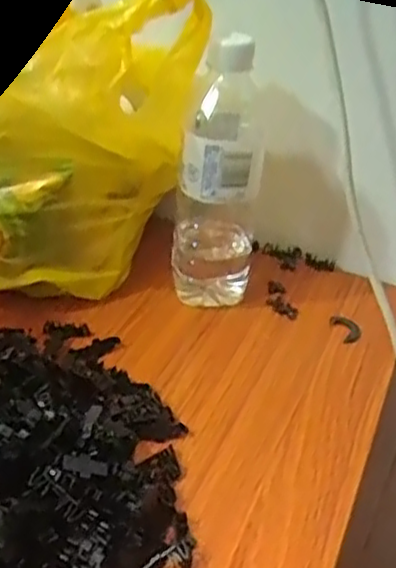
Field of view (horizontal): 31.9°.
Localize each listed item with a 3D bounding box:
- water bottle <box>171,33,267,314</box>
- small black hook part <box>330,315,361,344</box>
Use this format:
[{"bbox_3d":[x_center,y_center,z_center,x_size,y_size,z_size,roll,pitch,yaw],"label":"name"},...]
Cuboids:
[{"bbox_3d":[0.016,-0.080,0.534,0.061,0.207,0.064,7,35,3],"label":"water bottle"},{"bbox_3d":[0.123,0.036,0.563,0.024,0.005,0.033,-9,37,-20],"label":"small black hook part"}]

